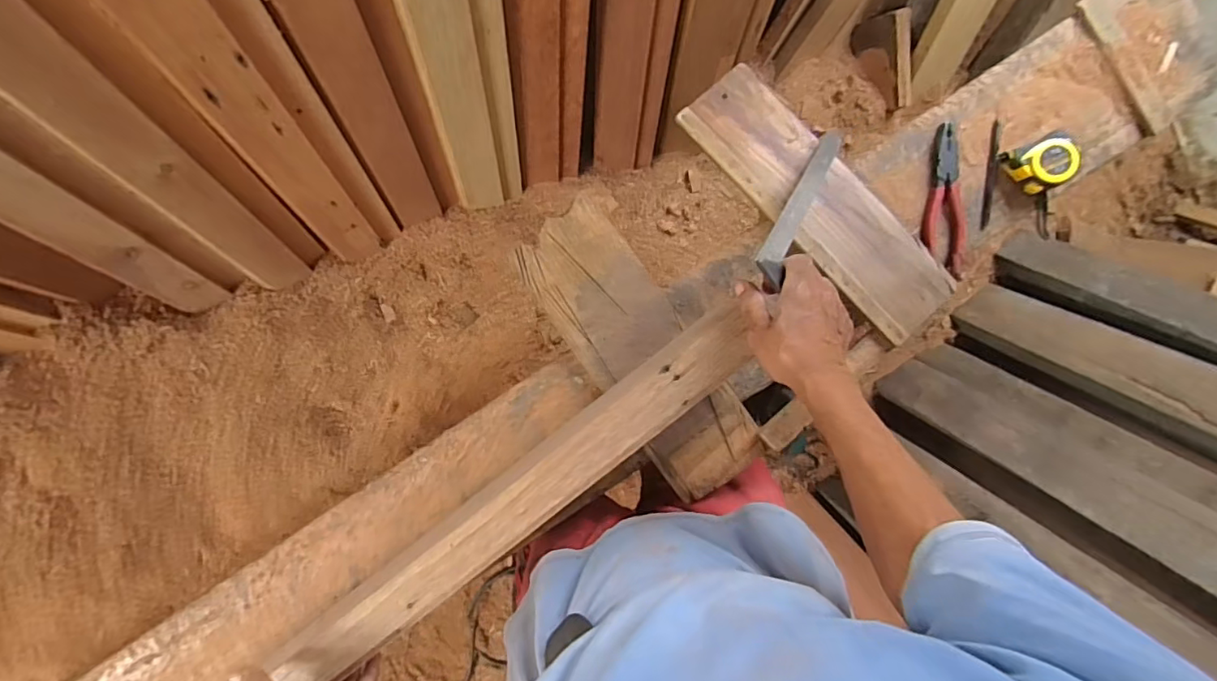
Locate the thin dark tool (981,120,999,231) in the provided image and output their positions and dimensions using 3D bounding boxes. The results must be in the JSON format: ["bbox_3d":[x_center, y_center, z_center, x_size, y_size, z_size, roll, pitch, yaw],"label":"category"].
[{"bbox_3d":[0.489,-0.211,0.713,0.012,0.007,0.135,4,96,-4],"label":"thin dark tool"}]

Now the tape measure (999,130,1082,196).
[{"bbox_3d":[0.541,-0.220,0.693,0.068,0.040,0.063,-26,97,0],"label":"tape measure"}]

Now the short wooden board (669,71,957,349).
[{"bbox_3d":[0.263,-0.179,0.701,0.122,0.027,0.392,-41,84,2],"label":"short wooden board"}]

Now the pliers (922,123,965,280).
[{"bbox_3d":[0.428,-0.177,0.704,0.051,0.017,0.186,-1,97,-3],"label":"pliers"}]

